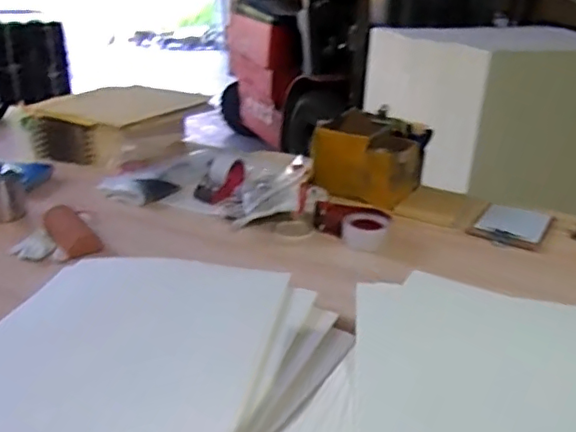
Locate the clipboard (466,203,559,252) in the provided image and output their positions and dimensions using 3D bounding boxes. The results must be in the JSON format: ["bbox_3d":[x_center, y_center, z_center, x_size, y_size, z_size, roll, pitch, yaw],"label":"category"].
[{"bbox_3d":[0.469,0.023,1.254,0.148,0.014,0.204,19,29,31],"label":"clipboard"}]

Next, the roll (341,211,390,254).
[{"bbox_3d":[0.154,0.031,1.169,0.094,0.052,0.074,7,25,9],"label":"roll"}]

